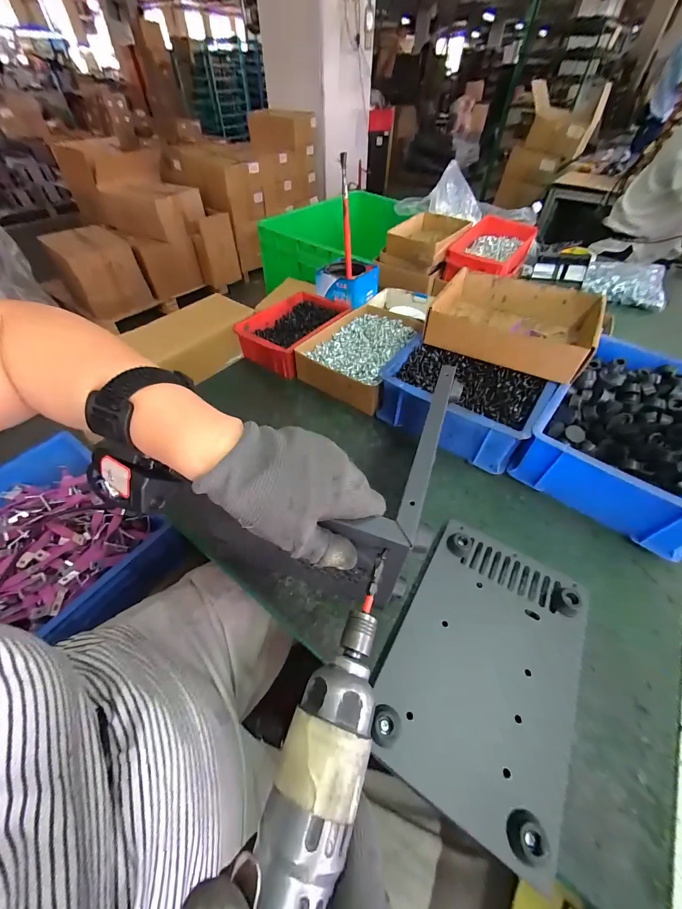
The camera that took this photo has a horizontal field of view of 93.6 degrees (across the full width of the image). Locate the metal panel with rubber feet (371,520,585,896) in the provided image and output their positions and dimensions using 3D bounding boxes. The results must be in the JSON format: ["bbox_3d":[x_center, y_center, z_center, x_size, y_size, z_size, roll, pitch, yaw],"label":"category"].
[{"bbox_3d":[0.132,0.185,0.293,0.152,0.030,0.226,22,53,17],"label":"metal panel with rubber feet"}]

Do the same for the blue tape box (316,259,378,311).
[{"bbox_3d":[0.010,-0.344,0.637,0.096,0.052,0.100,29,56,22],"label":"blue tape box"}]

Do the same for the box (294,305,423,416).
[{"bbox_3d":[0.037,-0.186,0.557,0.163,0.072,0.240,22,53,17],"label":"box"}]

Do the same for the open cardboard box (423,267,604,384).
[{"bbox_3d":[0.266,-0.209,0.501,0.223,0.059,0.181,22,53,17],"label":"open cardboard box"}]

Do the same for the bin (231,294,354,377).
[{"bbox_3d":[-0.086,-0.235,0.607,0.139,0.057,0.201,25,54,19],"label":"bin"}]

